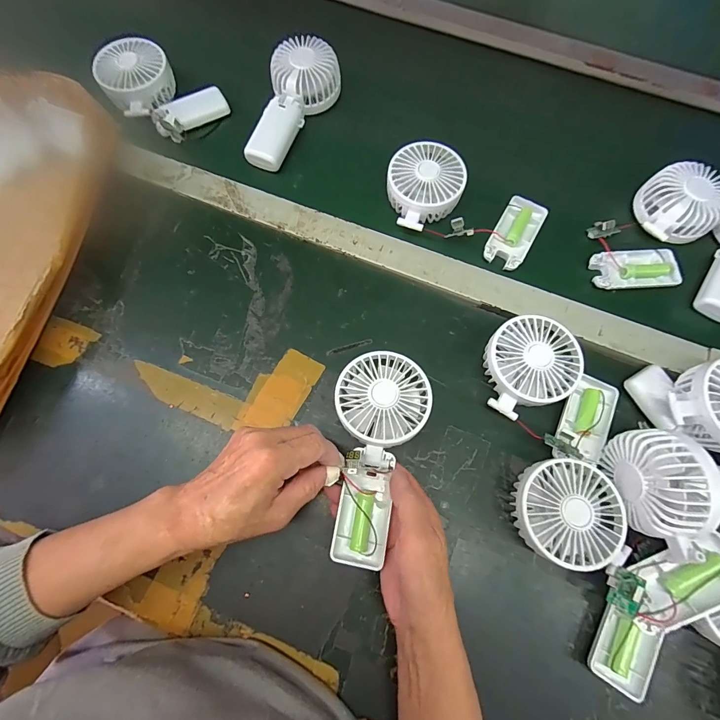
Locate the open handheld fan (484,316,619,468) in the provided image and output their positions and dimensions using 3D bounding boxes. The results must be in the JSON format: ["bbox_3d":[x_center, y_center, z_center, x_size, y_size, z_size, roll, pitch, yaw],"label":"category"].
[{"bbox_3d":[0.188,0.029,0.362,0.149,0.040,0.102,42,78,10],"label":"open handheld fan"}]

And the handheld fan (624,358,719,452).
[{"bbox_3d":[0.335,0.041,0.347,0.099,0.051,0.090,0,74,0],"label":"handheld fan"}]

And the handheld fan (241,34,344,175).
[{"bbox_3d":[-0.082,-0.318,0.454,0.083,0.042,0.167,14,75,4],"label":"handheld fan"}]

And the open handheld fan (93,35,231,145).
[{"bbox_3d":[-0.259,-0.342,0.462,0.152,0.039,0.090,28,76,7],"label":"open handheld fan"}]

